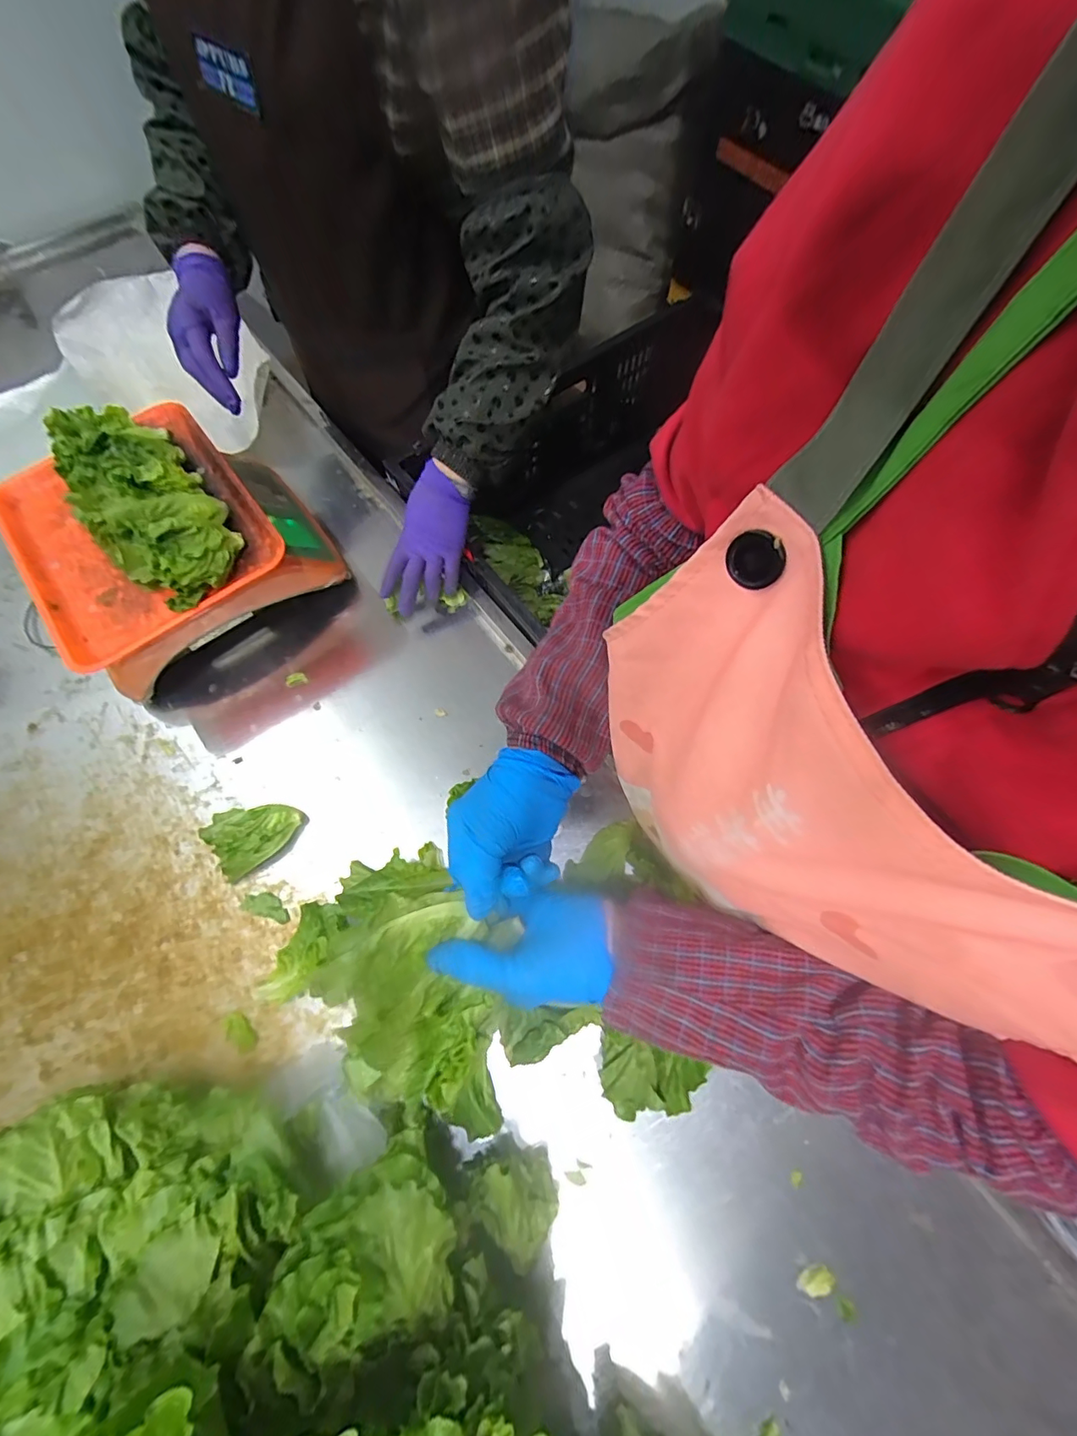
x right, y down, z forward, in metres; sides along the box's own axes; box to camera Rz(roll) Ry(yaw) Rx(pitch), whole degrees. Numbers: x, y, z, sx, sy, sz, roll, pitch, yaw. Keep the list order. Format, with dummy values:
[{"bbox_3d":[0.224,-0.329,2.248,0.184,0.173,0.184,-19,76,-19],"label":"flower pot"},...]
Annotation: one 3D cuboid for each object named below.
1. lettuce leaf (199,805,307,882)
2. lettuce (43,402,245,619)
[{"bbox_3d":[-0.295,0.117,0.526,0.088,0.029,0.067,-32,72,-11],"label":"lettuce leaf"},{"bbox_3d":[-0.413,-0.237,0.510,0.121,0.074,0.276,-38,74,-13],"label":"lettuce"}]

